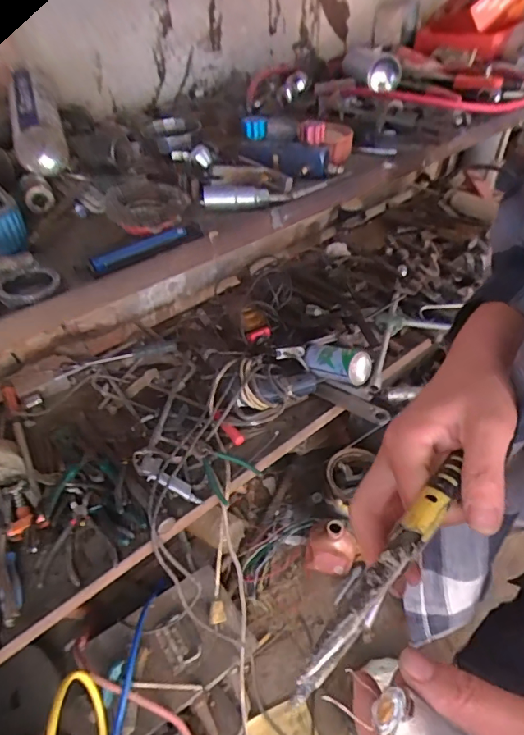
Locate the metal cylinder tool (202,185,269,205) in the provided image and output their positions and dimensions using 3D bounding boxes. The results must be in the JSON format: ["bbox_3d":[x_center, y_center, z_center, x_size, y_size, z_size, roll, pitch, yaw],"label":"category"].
[{"bbox_3d":[-0.031,-0.204,0.561,0.076,0.020,0.018,-6,48,-3],"label":"metal cylinder tool"}]

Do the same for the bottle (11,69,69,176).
[{"bbox_3d":[-0.298,-0.330,0.627,0.058,0.064,0.223,-17,49,-12],"label":"bottle"}]

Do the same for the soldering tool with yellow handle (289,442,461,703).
[{"bbox_3d":[0.060,0.090,0.224,0.017,0.013,0.149,33,46,28],"label":"soldering tool with yellow handle"}]

